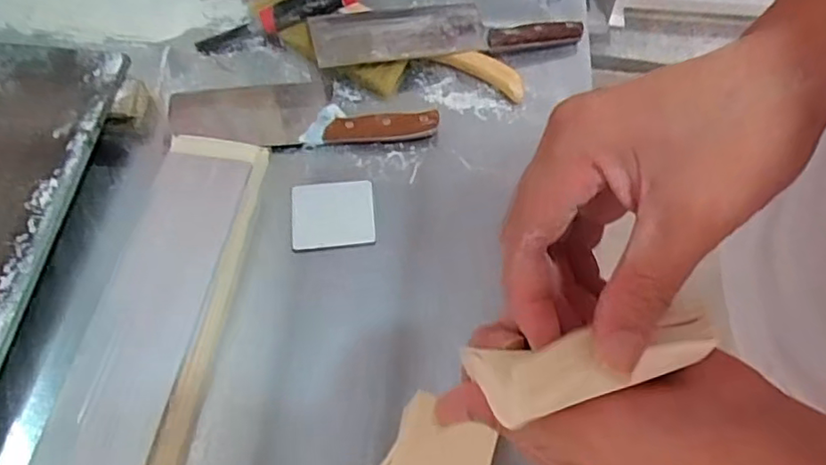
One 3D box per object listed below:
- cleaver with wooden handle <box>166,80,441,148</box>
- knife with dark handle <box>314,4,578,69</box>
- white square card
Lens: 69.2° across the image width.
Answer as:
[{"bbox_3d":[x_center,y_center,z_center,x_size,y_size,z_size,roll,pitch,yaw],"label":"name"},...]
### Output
[{"bbox_3d":[-0.121,-0.138,0.660,0.287,0.030,0.088,2,61,-1],"label":"cleaver with wooden handle"},{"bbox_3d":[0.041,-0.245,0.720,0.320,0.028,0.098,-12,62,-8],"label":"knife with dark handle"},{"bbox_3d":[-0.081,-0.020,0.607,0.083,0.009,0.074,-6,61,-5],"label":"white square card"}]

